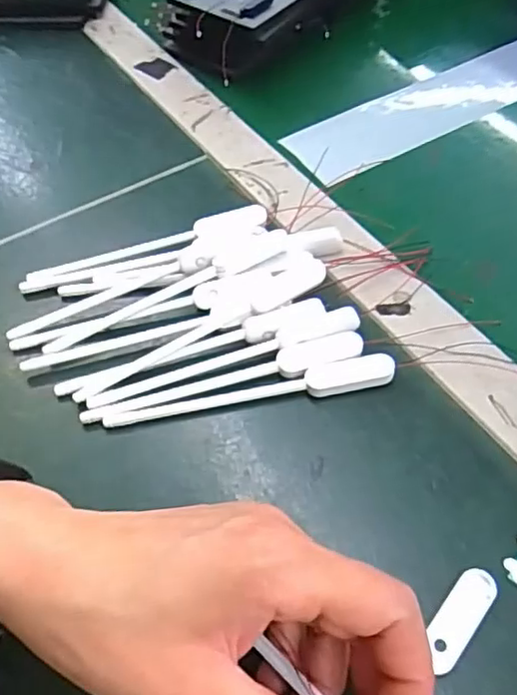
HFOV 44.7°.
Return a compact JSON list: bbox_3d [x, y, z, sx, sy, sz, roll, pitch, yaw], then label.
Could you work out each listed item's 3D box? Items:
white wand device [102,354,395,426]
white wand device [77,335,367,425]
[{"bbox_3d":[-0.004,0.022,0.312,0.143,0.009,0.015,-8,53,-5],"label":"white wand device"},{"bbox_3d":[-0.016,0.017,0.316,0.143,0.008,0.015,-15,54,-10],"label":"white wand device"}]

